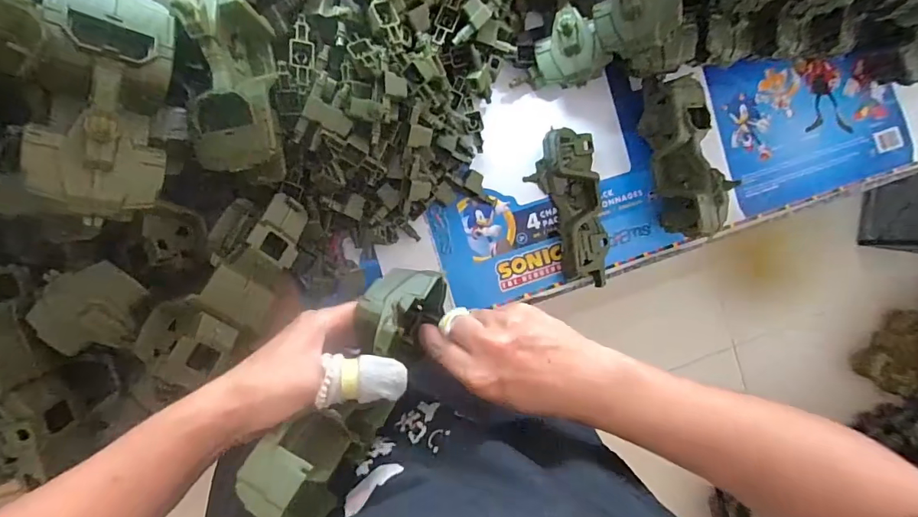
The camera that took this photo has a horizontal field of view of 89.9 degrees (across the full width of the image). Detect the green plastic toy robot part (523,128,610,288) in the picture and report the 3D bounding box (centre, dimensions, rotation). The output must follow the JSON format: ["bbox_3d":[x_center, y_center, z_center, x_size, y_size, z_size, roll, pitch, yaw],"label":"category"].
[{"bbox_3d":[0.133,-0.058,0.534,0.067,0.039,0.178,-11,94,-7],"label":"green plastic toy robot part"}]

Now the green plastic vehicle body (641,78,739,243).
[{"bbox_3d":[0.256,-0.116,0.531,0.069,0.072,0.181,-12,94,-7],"label":"green plastic vehicle body"}]

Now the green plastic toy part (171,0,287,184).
[{"bbox_3d":[-0.192,-0.159,0.388,0.074,0.042,0.175,2,92,-8],"label":"green plastic toy part"}]

